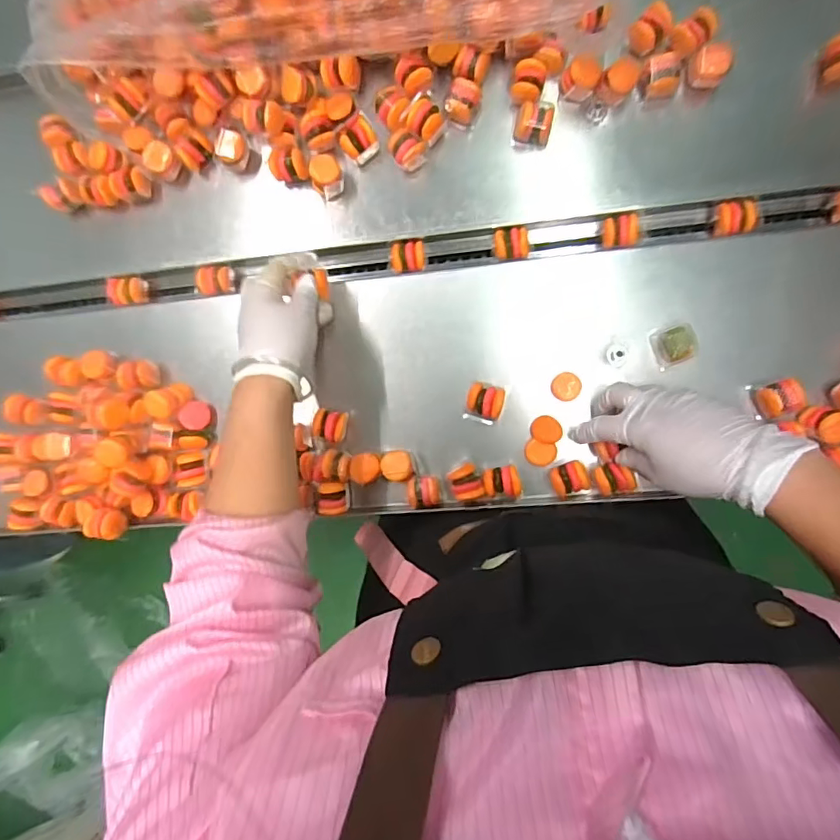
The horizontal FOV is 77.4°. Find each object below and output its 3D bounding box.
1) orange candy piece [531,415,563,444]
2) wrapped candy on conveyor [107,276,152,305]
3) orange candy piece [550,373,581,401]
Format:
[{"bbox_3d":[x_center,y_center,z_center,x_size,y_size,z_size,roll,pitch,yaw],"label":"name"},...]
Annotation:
[{"bbox_3d":[0.121,0.009,0.498,0.029,0.010,0.026,12,91,10],"label":"orange candy piece"},{"bbox_3d":[-0.311,-0.136,0.561,0.035,0.025,0.030,-11,87,10],"label":"wrapped candy on conveyor"},{"bbox_3d":[0.138,-0.031,0.494,0.028,0.007,0.027,0,89,10],"label":"orange candy piece"}]

